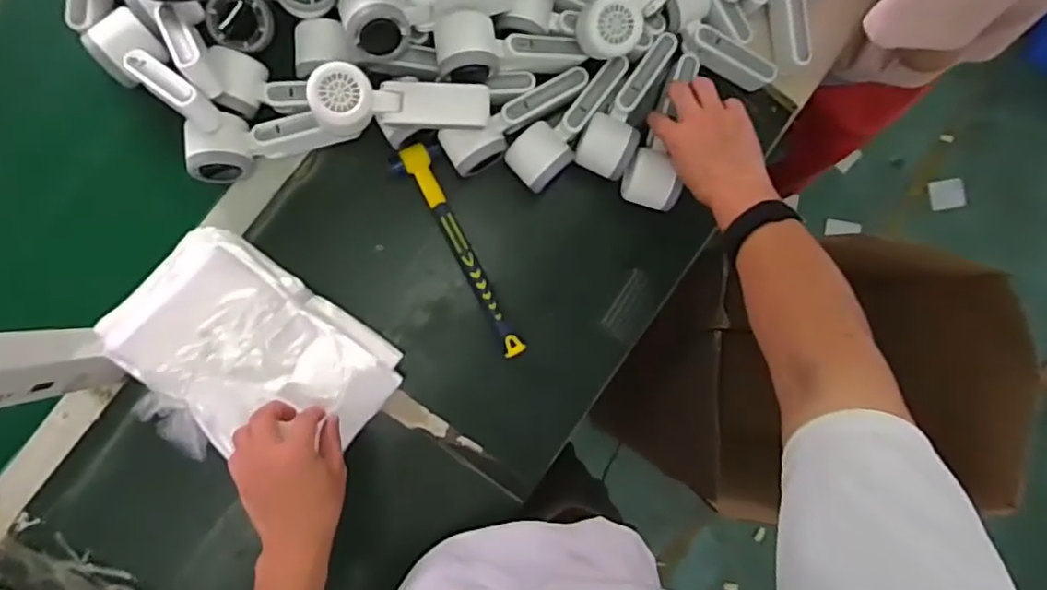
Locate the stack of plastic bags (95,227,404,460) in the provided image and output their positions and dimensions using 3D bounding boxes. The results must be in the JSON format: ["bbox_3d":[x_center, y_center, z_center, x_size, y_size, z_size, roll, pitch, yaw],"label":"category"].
[{"bbox_3d":[-0.251,0.060,0.601,0.236,0.067,0.151,37,85,-5],"label":"stack of plastic bags"}]

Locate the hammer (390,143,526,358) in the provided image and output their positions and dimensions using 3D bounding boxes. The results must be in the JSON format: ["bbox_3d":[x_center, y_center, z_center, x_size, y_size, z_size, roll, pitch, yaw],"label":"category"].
[{"bbox_3d":[-0.067,-0.044,0.671,0.048,0.021,0.242,-26,92,-7],"label":"hammer"}]

